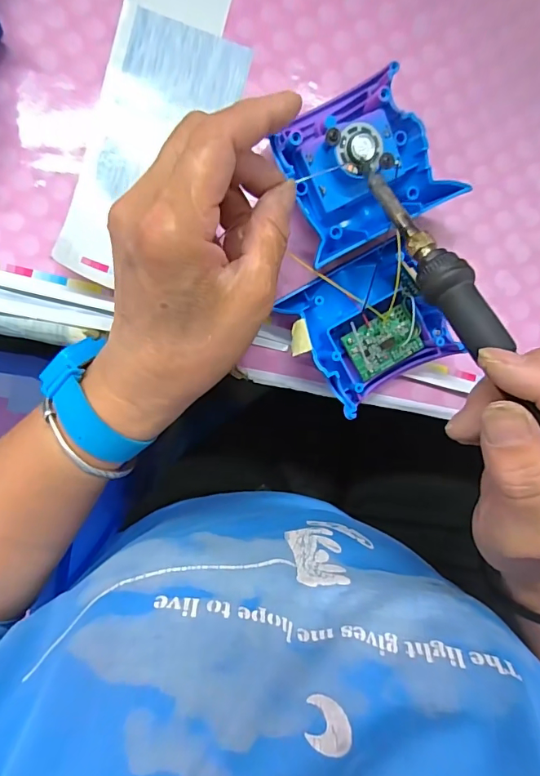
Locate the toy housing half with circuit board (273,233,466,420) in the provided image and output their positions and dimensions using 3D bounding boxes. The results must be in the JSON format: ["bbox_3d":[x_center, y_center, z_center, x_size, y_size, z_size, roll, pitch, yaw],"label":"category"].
[{"bbox_3d":[0.061,-0.038,0.273,0.082,0.031,0.074,-31,96,-2],"label":"toy housing half with circuit board"}]

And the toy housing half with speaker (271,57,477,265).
[{"bbox_3d":[0.052,-0.128,0.258,0.081,0.034,0.081,-27,96,-3],"label":"toy housing half with speaker"}]

